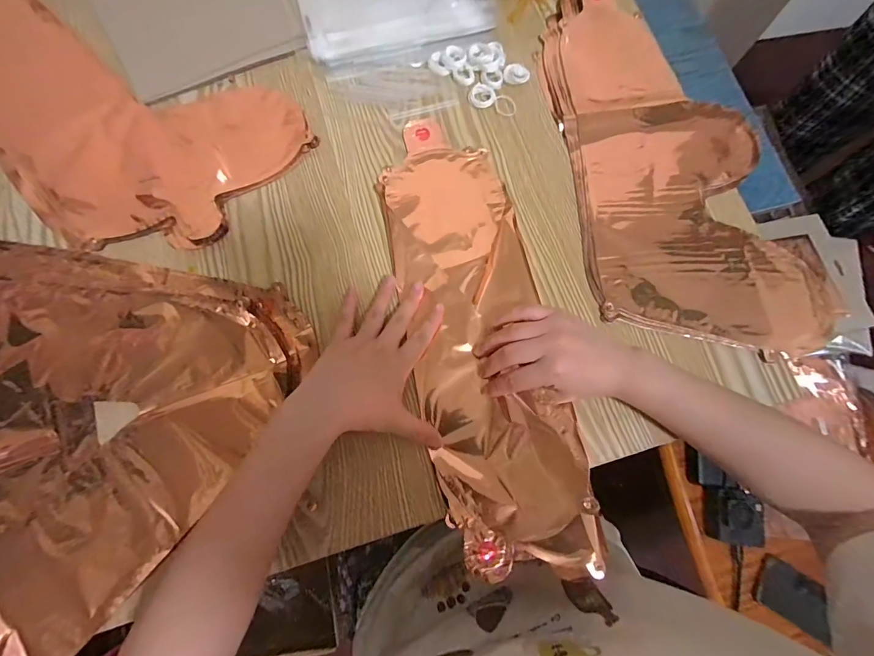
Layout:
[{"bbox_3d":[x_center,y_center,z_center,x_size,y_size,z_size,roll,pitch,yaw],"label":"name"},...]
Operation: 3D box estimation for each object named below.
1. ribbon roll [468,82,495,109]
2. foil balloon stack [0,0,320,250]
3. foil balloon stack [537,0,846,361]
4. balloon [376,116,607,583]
[{"bbox_3d":[0.049,-0.255,0.446,0.029,0.005,0.028,0,76,-2],"label":"ribbon roll"},{"bbox_3d":[-0.374,-0.224,0.425,0.441,0.010,0.216,25,77,4],"label":"foil balloon stack"},{"bbox_3d":[0.231,-0.173,0.428,0.225,0.015,0.438,-18,77,-6],"label":"foil balloon stack"},{"bbox_3d":[0.038,-0.007,0.381,0.129,0.027,0.431,-11,75,-4],"label":"balloon"}]

